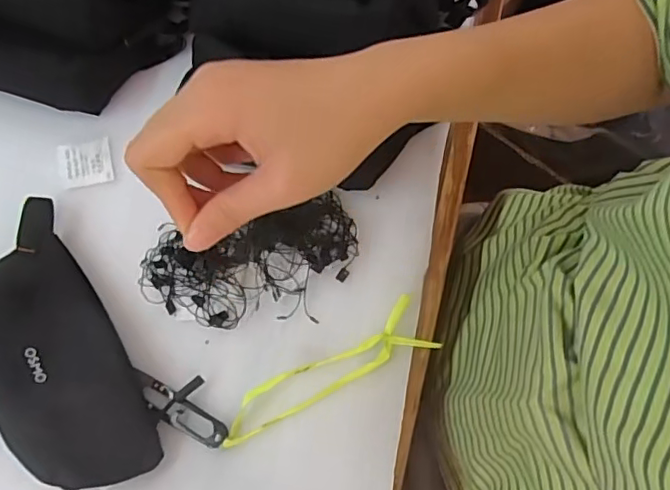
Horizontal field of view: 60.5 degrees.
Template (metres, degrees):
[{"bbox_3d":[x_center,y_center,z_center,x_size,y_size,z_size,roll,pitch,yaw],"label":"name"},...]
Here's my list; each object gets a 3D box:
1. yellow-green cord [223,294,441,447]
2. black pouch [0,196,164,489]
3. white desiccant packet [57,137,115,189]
[{"bbox_3d":[-0.008,0.090,0.416,0.164,0.011,0.041,-26,76,-5],"label":"yellow-green cord"},{"bbox_3d":[-0.209,0.075,0.413,0.082,0.044,0.212,-30,77,-6],"label":"black pouch"},{"bbox_3d":[-0.206,-0.068,0.474,0.041,0.004,0.040,-16,76,-3],"label":"white desiccant packet"}]

